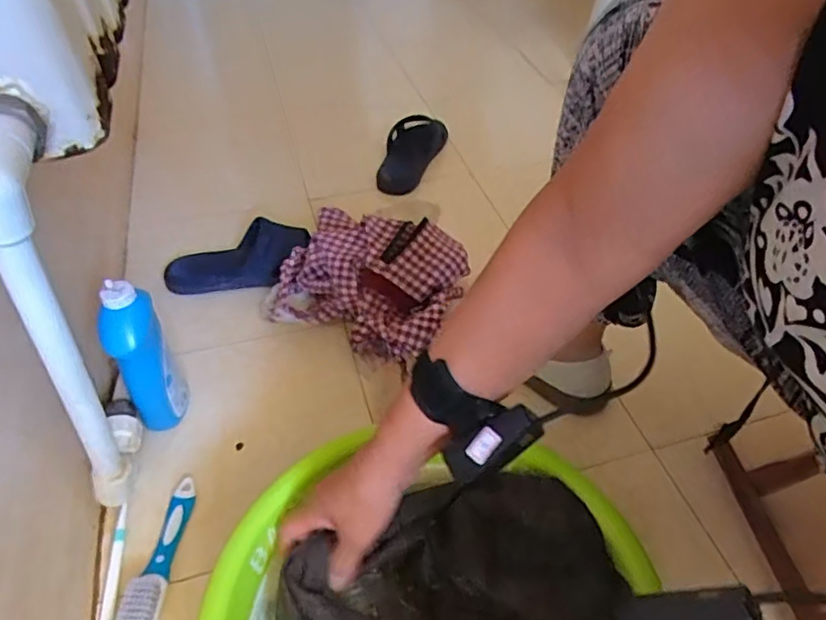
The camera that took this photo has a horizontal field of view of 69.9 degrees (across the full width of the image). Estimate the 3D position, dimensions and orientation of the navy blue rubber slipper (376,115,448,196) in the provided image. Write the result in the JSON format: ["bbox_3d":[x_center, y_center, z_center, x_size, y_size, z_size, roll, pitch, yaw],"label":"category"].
[{"bbox_3d":[-0.004,-0.289,1.089,0.102,0.038,0.223,12,46,11],"label":"navy blue rubber slipper"}]

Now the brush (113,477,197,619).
[{"bbox_3d":[-0.255,0.249,0.571,0.041,0.026,0.187,2,45,0],"label":"brush"}]

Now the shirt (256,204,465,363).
[{"bbox_3d":[-0.062,-0.045,0.788,0.241,0.118,0.180,20,48,18],"label":"shirt"}]

